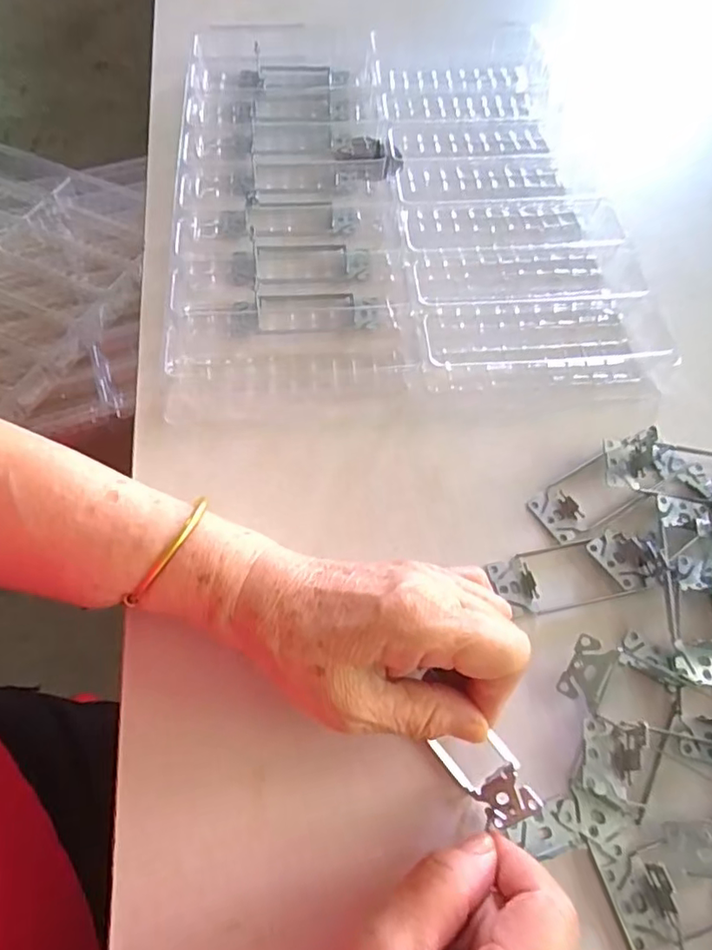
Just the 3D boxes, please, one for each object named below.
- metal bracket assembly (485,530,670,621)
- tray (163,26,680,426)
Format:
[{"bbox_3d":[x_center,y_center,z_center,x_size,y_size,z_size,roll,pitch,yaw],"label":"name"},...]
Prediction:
[{"bbox_3d":[0.127,0.053,0.321,0.091,0.019,0.038,-12,63,-7],"label":"metal bracket assembly"},{"bbox_3d":[0.117,-0.241,0.471,0.175,0.029,0.414,-4,63,-3],"label":"tray"}]

